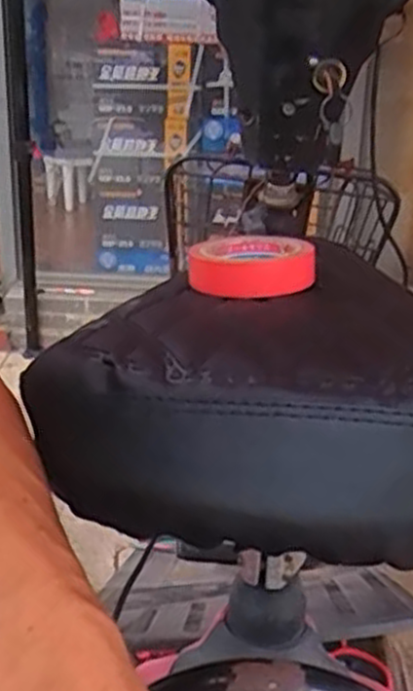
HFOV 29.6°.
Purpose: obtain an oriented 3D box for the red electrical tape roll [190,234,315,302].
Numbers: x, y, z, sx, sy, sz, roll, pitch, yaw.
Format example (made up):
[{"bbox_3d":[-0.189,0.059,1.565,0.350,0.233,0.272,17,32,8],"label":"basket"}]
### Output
[{"bbox_3d":[0.021,-0.036,0.350,0.055,0.018,0.053,5,20,9],"label":"red electrical tape roll"}]

